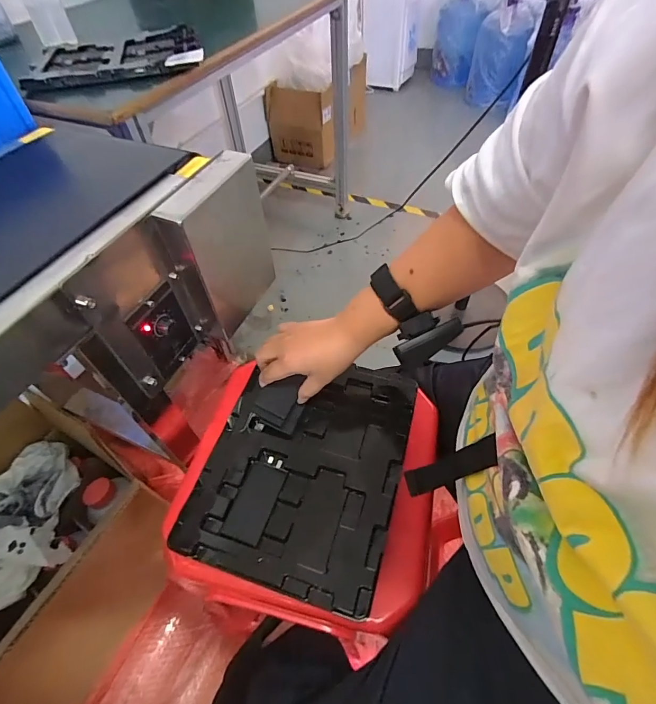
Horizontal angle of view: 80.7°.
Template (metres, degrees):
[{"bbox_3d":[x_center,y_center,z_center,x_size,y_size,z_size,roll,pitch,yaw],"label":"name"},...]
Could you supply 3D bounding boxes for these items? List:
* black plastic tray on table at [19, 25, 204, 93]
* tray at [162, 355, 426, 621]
[{"bbox_3d":[-0.360,-0.507,0.664,0.276,0.021,0.206,-15,53,-8],"label":"black plastic tray on table"},{"bbox_3d":[-0.028,0.122,0.462,0.222,0.014,0.274,12,54,12],"label":"tray"}]

